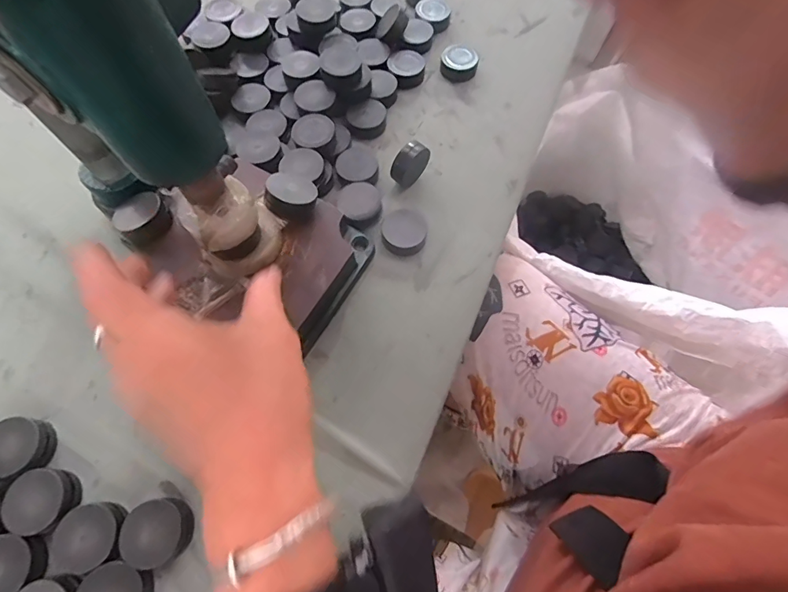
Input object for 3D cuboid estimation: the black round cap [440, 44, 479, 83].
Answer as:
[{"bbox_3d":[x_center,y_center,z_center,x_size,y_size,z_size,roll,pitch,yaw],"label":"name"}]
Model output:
[{"bbox_3d":[0.059,-0.209,0.388,0.032,0.019,0.032,0,67,0],"label":"black round cap"}]

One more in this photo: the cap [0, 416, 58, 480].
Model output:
[{"bbox_3d":[-0.222,0.089,0.255,0.034,0.016,0.032,1,66,-1],"label":"cap"}]

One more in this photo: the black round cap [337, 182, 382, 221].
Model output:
[{"bbox_3d":[-0.026,-0.070,0.325,0.031,0.012,0.031,1,66,-1],"label":"black round cap"}]

